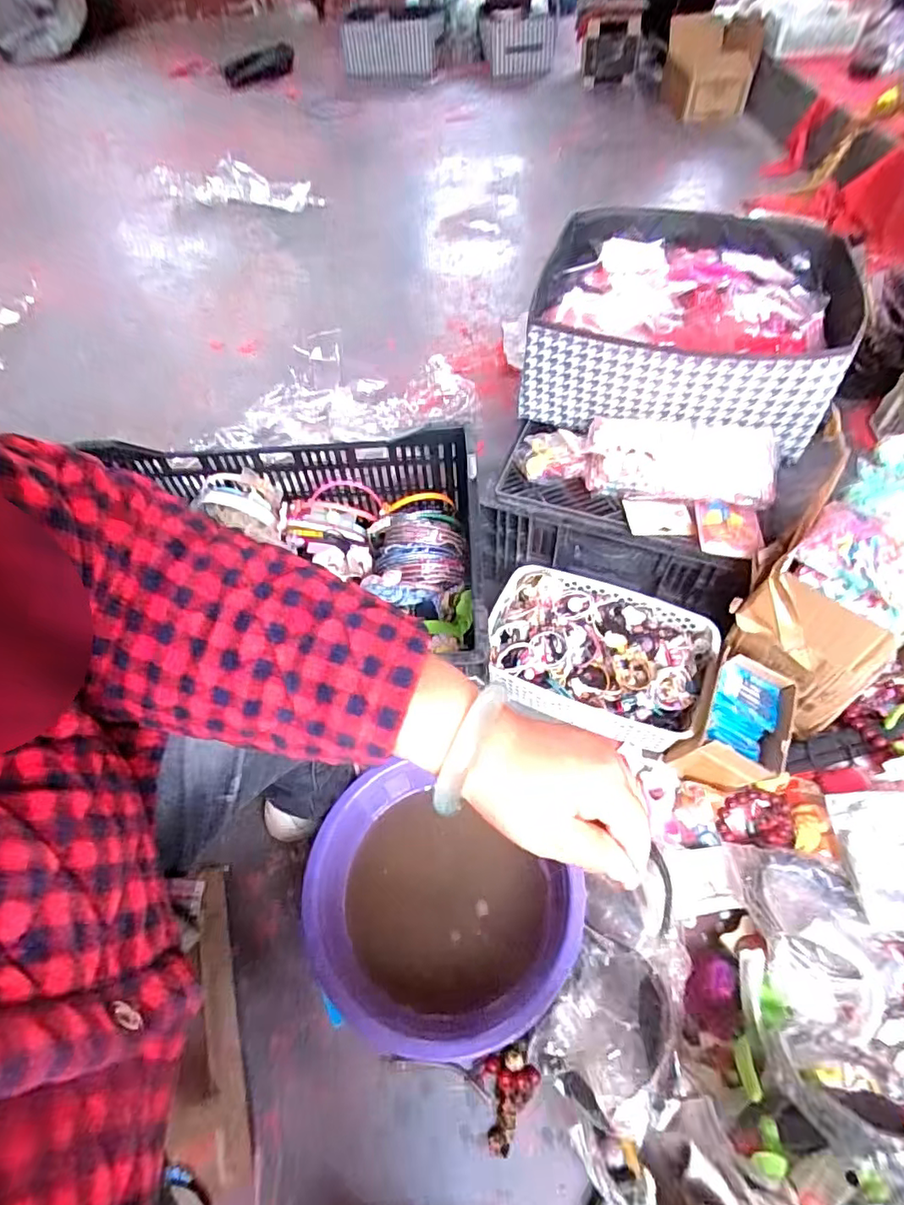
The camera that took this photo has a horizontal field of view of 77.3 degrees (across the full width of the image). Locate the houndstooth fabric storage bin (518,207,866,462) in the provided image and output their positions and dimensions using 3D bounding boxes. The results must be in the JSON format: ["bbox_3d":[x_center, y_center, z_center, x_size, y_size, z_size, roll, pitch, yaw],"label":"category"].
[{"bbox_3d":[0.336,-0.407,0.831,0.403,0.147,0.370,13,58,13],"label":"houndstooth fabric storage bin"}]

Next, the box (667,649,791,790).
[{"bbox_3d":[0.356,0.152,0.707,0.106,0.096,0.140,26,61,20],"label":"box"}]

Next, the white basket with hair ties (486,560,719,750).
[{"bbox_3d":[0.203,0.071,0.789,0.290,0.091,0.216,13,58,13],"label":"white basket with hair ties"}]

